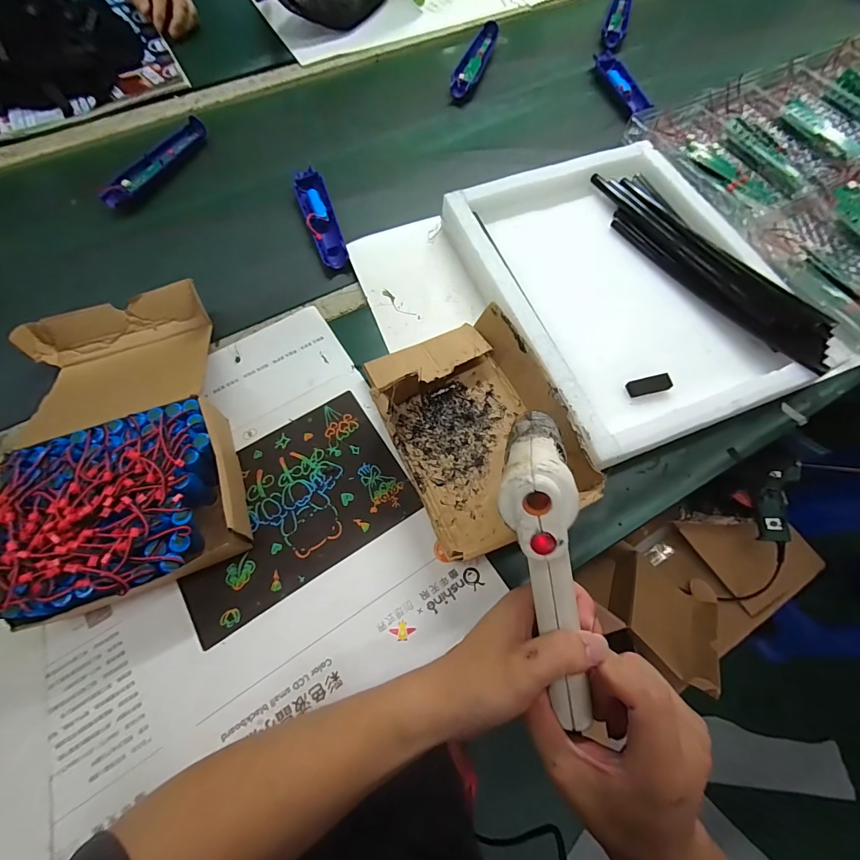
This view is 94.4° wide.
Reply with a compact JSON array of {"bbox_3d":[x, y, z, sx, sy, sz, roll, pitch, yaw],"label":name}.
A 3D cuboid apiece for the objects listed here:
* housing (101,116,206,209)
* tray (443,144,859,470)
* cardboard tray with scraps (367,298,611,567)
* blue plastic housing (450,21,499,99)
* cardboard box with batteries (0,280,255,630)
[{"bbox_3d":[-0.359,-0.350,0.526,0.031,0.020,0.170,29,71,10],"label":"housing"},{"bbox_3d":[0.238,-0.168,0.440,0.336,0.039,0.352,-21,71,-9],"label":"tray"},{"bbox_3d":[0.041,-0.010,0.370,0.156,0.053,0.213,-24,71,-10],"label":"cardboard tray with scraps"},{"bbox_3d":[0.068,-0.569,0.617,0.033,0.027,0.171,19,69,6],"label":"blue plastic housing"},{"bbox_3d":[-0.280,-0.006,0.363,0.170,0.082,0.302,-21,71,-9],"label":"cardboard box with batteries"}]

